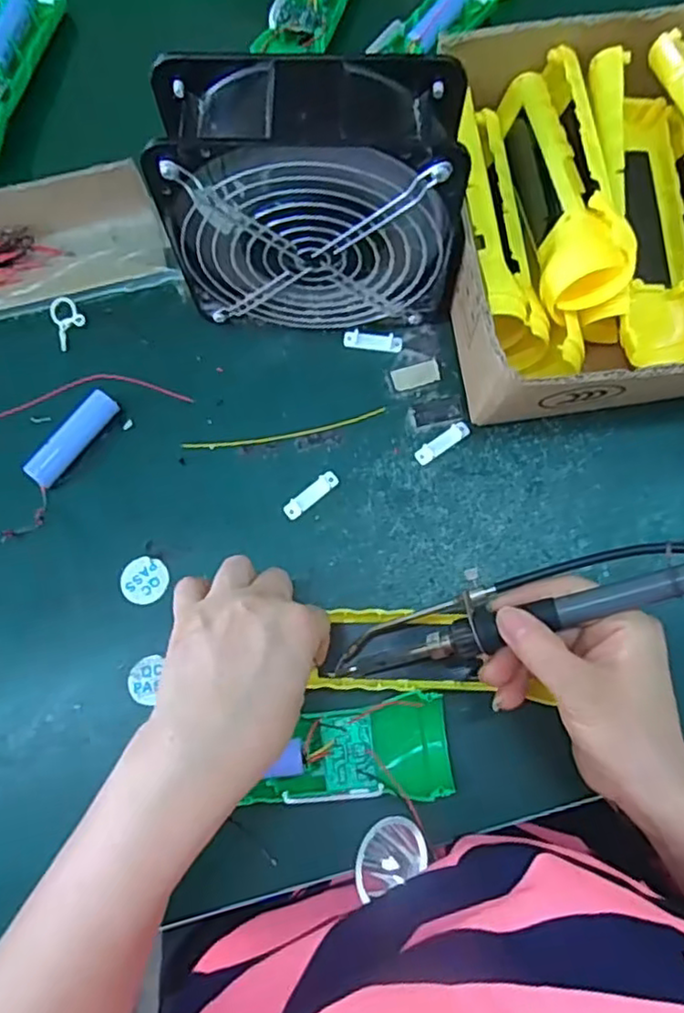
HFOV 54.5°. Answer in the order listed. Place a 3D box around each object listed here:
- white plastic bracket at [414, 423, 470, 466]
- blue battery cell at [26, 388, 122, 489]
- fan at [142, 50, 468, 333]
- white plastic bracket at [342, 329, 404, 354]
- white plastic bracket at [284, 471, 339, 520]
[{"bbox_3d":[0.061,-0.038,0.405,0.037,0.004,0.010,-31,77,-7],"label":"white plastic bracket"},{"bbox_3d":[-0.162,-0.041,0.402,0.016,0.017,0.066,35,78,9],"label":"blue battery cell"},{"bbox_3d":[-0.012,-0.159,0.365,0.153,0.148,0.061,1,75,1],"label":"fan"},{"bbox_3d":[0.020,-0.106,0.425,0.037,0.005,0.013,10,76,3],"label":"white plastic bracket"},{"bbox_3d":[-0.018,-0.007,0.397,0.038,0.004,0.011,-40,78,-9],"label":"white plastic bracket"}]

